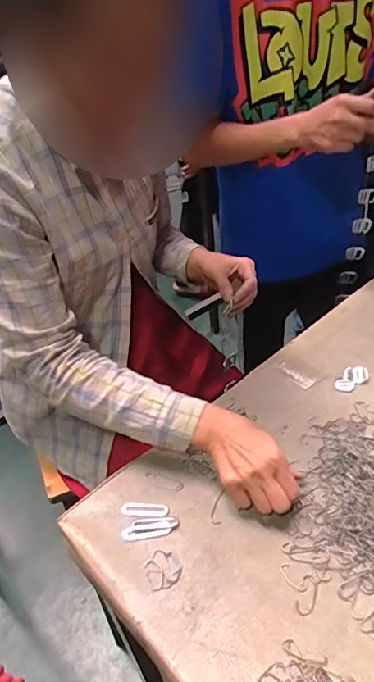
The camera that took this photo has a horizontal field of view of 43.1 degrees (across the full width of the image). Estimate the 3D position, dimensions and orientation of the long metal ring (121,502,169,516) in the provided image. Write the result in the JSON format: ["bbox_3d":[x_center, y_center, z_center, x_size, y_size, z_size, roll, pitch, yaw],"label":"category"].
[{"bbox_3d":[-0.049,0.197,0.555,0.055,0.004,0.017,-4,38,4],"label":"long metal ring"}]

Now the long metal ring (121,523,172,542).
[{"bbox_3d":[-0.045,0.215,0.534,0.055,0.004,0.017,-8,38,-1],"label":"long metal ring"}]

